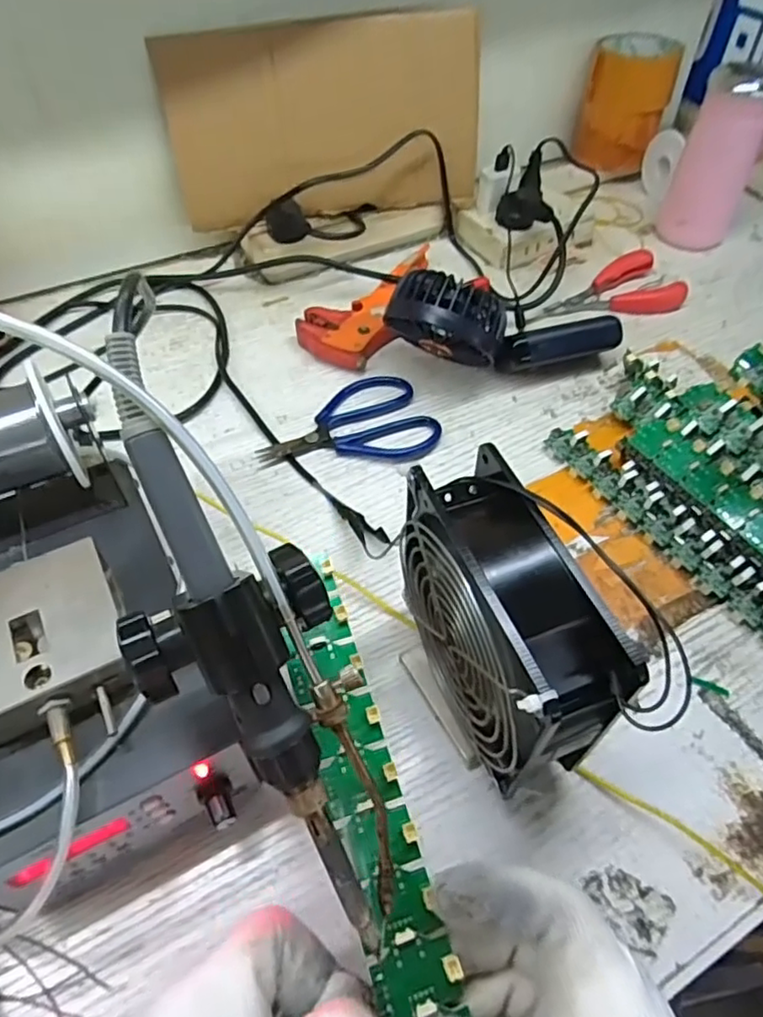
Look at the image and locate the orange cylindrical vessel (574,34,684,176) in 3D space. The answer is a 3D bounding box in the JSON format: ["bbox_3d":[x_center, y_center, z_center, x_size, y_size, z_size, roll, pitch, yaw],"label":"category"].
[{"bbox_3d":[0.255,-0.422,0.665,0.084,0.108,0.076,19,55,12],"label":"orange cylindrical vessel"}]

